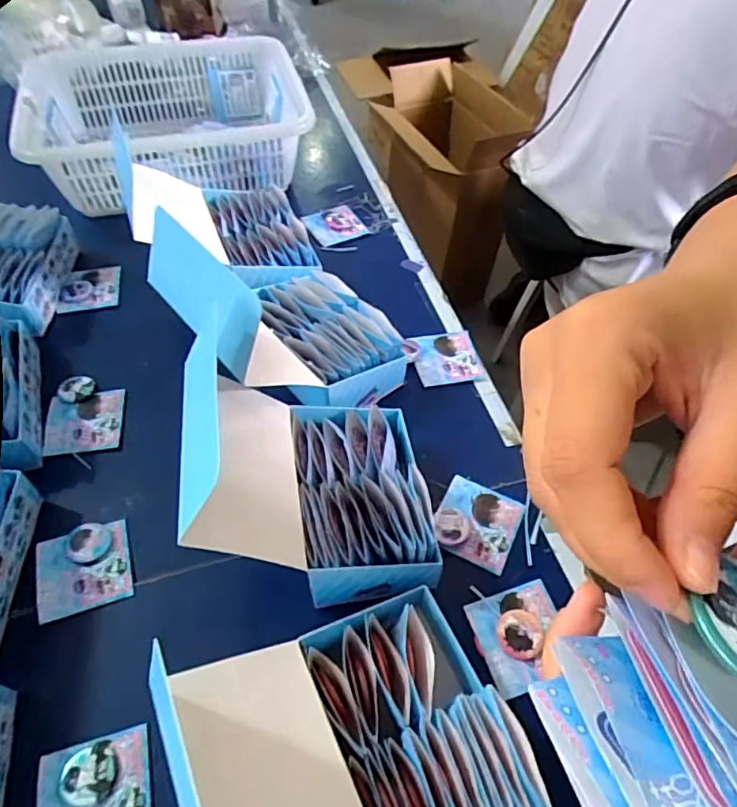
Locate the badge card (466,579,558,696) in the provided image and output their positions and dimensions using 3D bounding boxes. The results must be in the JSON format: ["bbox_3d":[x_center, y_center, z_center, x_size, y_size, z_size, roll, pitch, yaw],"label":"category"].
[{"bbox_3d":[0.116,0.174,0.416,0.065,0.009,0.067,-18,53,-8],"label":"badge card"}]

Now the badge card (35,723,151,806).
[{"bbox_3d":[-0.174,0.251,0.350,0.068,0.014,0.069,-12,55,-12],"label":"badge card"}]

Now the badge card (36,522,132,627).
[{"bbox_3d":[-0.227,0.131,0.439,0.069,0.013,0.069,-16,56,-15],"label":"badge card"}]

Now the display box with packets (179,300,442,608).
[{"bbox_3d":[-0.036,0.052,0.412,0.170,0.145,0.161,-4,54,-7],"label":"display box with packets"}]

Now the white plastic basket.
[{"bbox_3d":[-0.266,-0.389,0.762,0.343,0.109,0.287,-7,54,-9],"label":"white plastic basket"}]

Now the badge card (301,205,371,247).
[{"bbox_3d":[-0.043,-0.234,0.717,0.067,0.007,0.067,-23,60,-13],"label":"badge card"}]

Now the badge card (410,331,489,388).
[{"bbox_3d":[0.083,-0.050,0.588,0.068,0.005,0.067,-9,59,-5],"label":"badge card"}]

